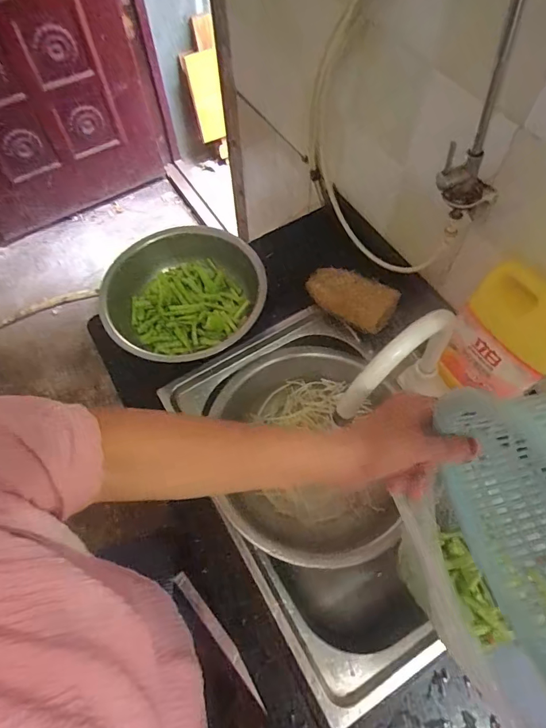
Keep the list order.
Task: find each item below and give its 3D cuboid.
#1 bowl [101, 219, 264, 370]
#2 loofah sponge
[{"bbox_3d":[-0.145,-0.122,0.736,0.262,0.092,0.270,-1,61,2],"label":"bowl"},{"bbox_3d":[0.127,-0.113,0.719,0.147,0.042,0.075,31,67,17],"label":"loofah sponge"}]

